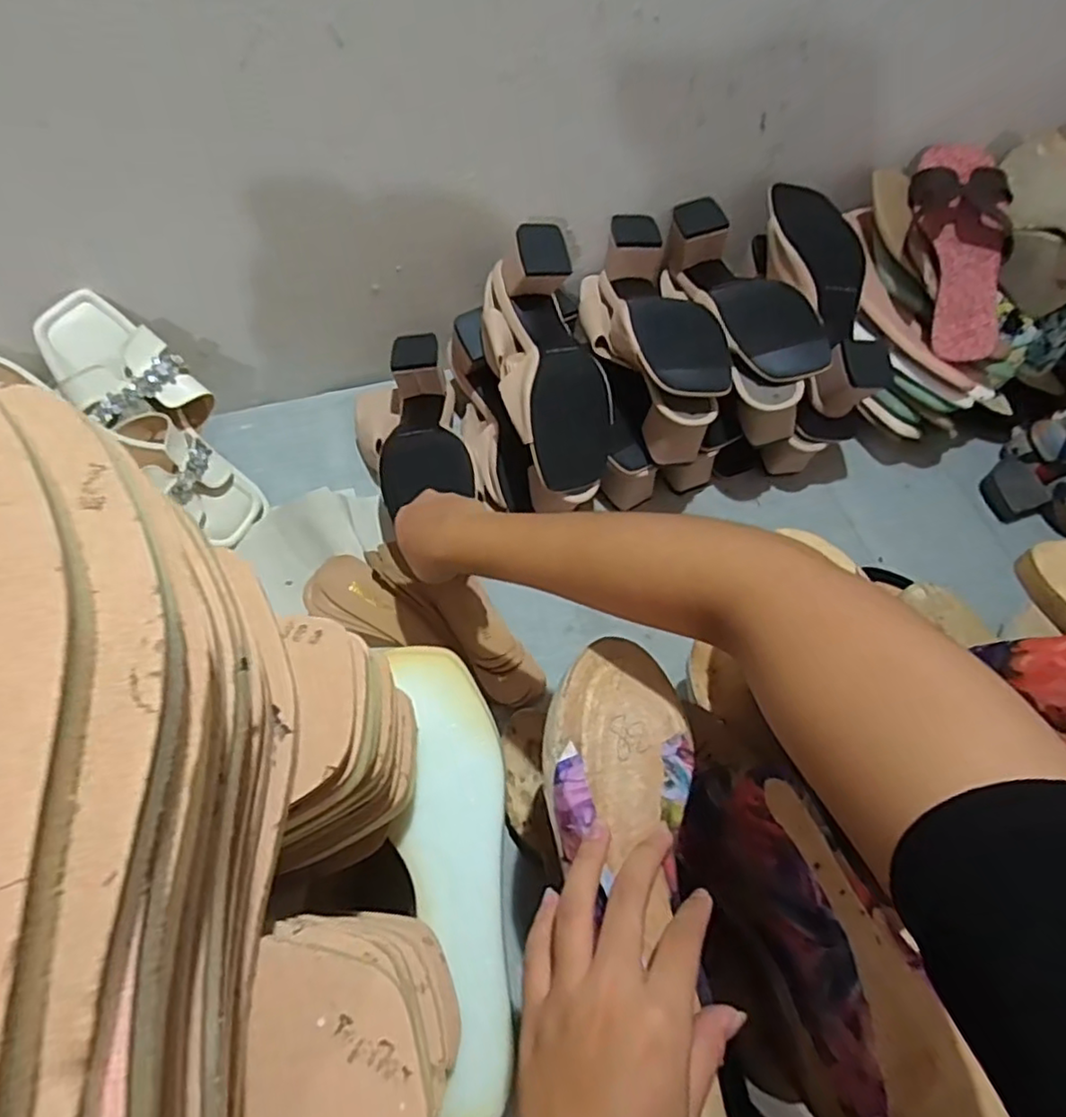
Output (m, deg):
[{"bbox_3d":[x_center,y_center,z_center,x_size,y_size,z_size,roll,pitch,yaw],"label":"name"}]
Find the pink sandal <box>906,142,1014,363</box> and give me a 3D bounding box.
[{"bbox_3d":[0.450,-0.328,0.671,0.086,0.044,0.254,3,81,-3],"label":"pink sandal"}]

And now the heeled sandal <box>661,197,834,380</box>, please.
[{"bbox_3d":[0.208,-0.256,0.652,0.102,0.075,0.238,-11,64,-10],"label":"heeled sandal"}]

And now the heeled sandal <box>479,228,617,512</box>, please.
[{"bbox_3d":[0.014,-0.174,0.599,0.096,0.075,0.238,-14,88,-11],"label":"heeled sandal"}]

